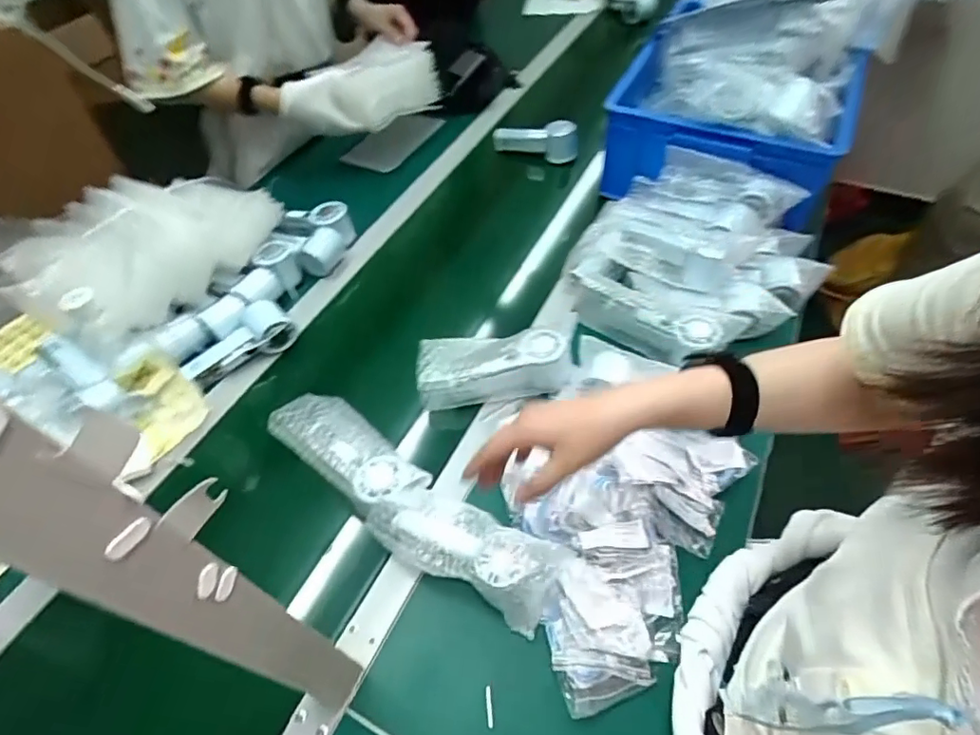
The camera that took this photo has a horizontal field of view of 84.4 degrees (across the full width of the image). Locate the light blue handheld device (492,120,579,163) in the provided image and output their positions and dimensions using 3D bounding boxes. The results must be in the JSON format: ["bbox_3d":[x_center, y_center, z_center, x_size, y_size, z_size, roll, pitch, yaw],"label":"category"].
[{"bbox_3d":[0.088,-0.429,1.026,0.160,0.060,0.040,5,54,6],"label":"light blue handheld device"}]

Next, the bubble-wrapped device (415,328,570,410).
[{"bbox_3d":[0.003,-0.006,0.704,0.191,0.069,0.073,-6,53,-2],"label":"bubble-wrapped device"}]

